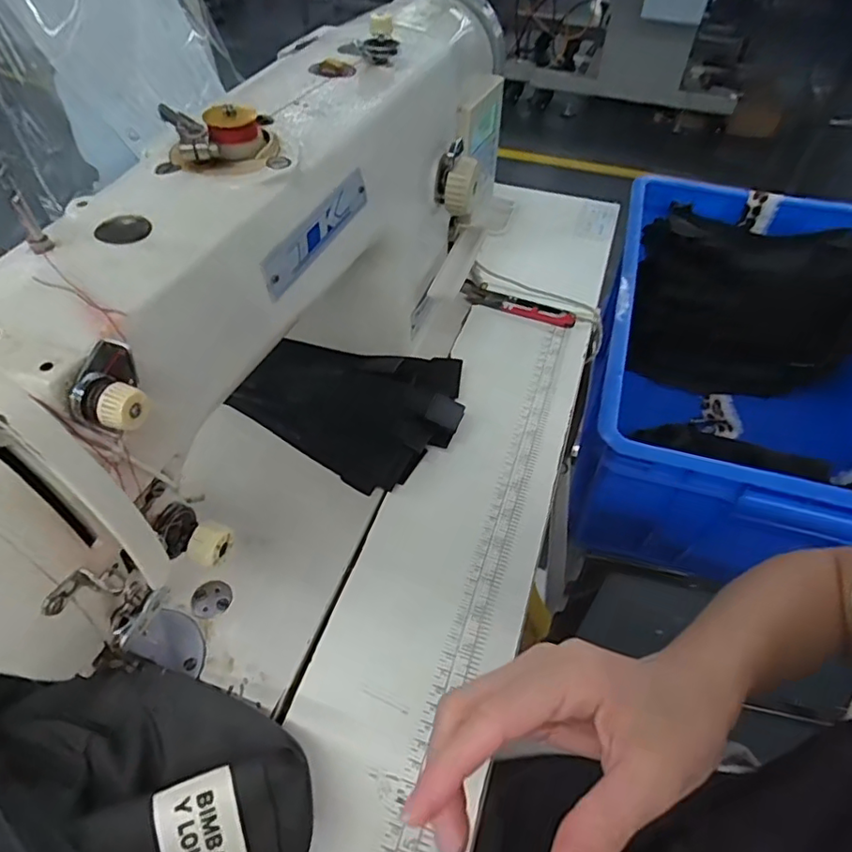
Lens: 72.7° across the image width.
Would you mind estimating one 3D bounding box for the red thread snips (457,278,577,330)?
[{"bbox_3d":[0.082,-0.114,0.537,0.113,0.006,0.025,27,54,20],"label":"red thread snips"}]

